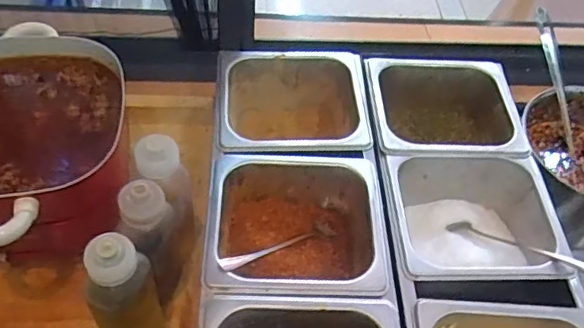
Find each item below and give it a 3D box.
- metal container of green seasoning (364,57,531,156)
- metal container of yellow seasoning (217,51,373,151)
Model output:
[{"bbox_3d":[0.181,-0.051,0.719,0.180,0.090,0.164,1,53,-4],"label":"metal container of green seasoning"},{"bbox_3d":[-0.005,-0.052,0.715,0.182,0.109,0.160,2,53,-4],"label":"metal container of yellow seasoning"}]

